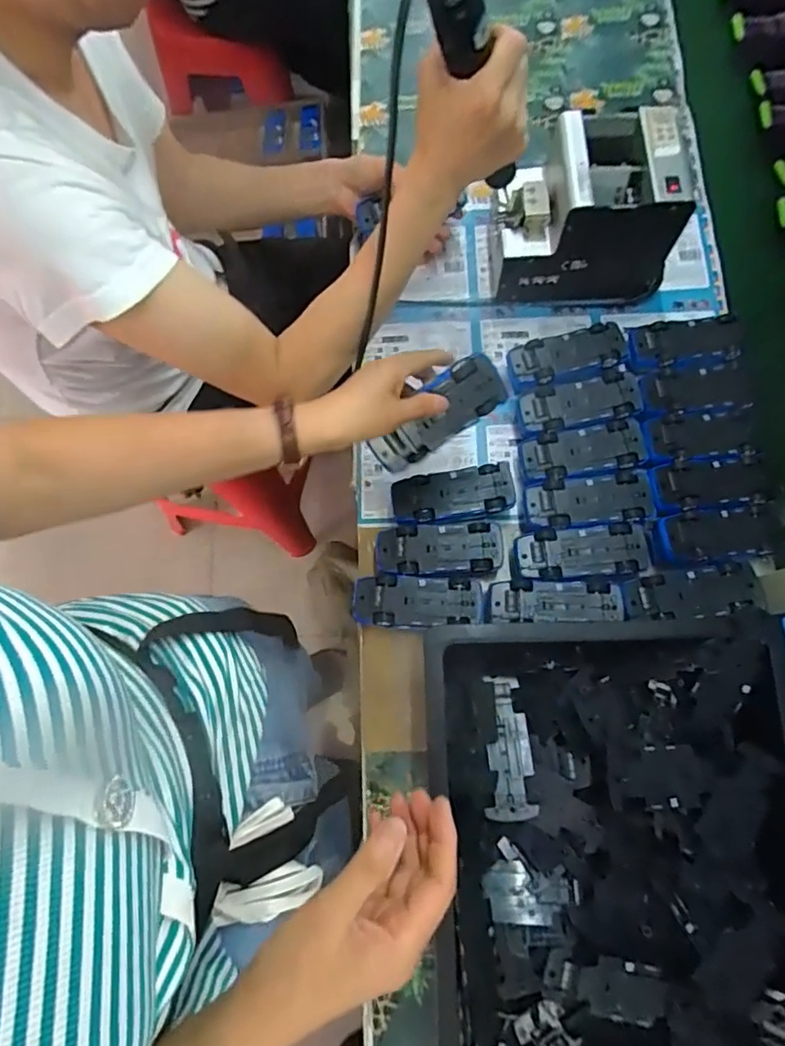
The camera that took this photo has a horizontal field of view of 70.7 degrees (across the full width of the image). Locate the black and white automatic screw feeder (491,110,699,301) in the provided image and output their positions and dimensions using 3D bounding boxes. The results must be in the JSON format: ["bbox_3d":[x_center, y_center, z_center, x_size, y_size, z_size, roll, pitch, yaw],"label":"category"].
[{"bbox_3d":[0.216,-0.357,0.628,0.184,0.135,0.145,-2,76,1],"label":"black and white automatic screw feeder"}]

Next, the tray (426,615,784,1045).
[{"bbox_3d":[0.193,0.312,0.472,0.316,0.086,0.465,-3,76,1],"label":"tray"}]

